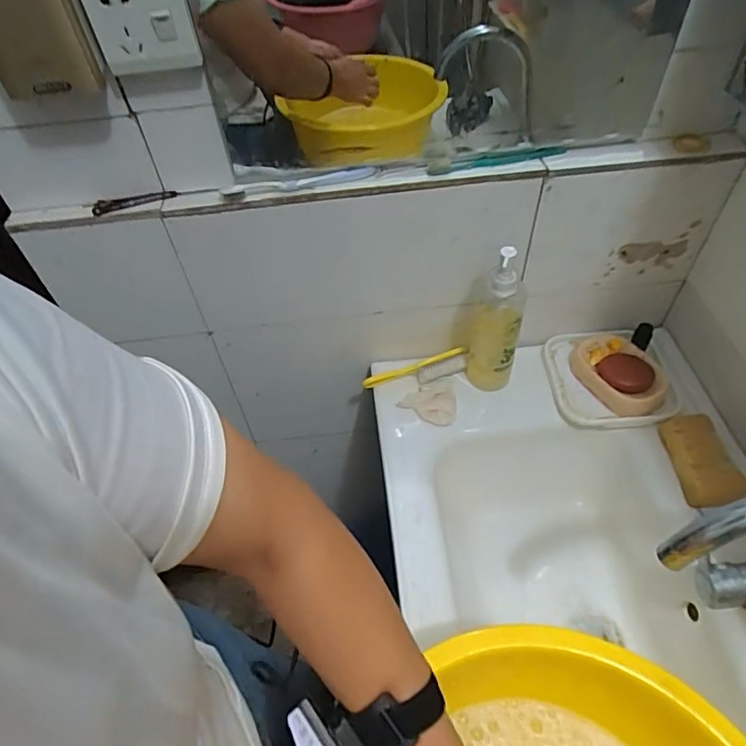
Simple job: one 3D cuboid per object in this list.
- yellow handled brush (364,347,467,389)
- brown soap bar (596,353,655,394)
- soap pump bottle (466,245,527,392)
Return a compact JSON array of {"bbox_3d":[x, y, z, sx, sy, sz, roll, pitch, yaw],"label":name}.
[{"bbox_3d":[0.063,-0.007,0.803,0.157,0.022,0.036,-10,51,-4],"label":"yellow handled brush"},{"bbox_3d":[0.357,0.000,0.758,0.073,0.017,0.054,37,92,34],"label":"brown soap bar"},{"bbox_3d":[0.167,-0.066,0.731,0.062,0.260,0.053,8,52,10],"label":"soap pump bottle"}]

